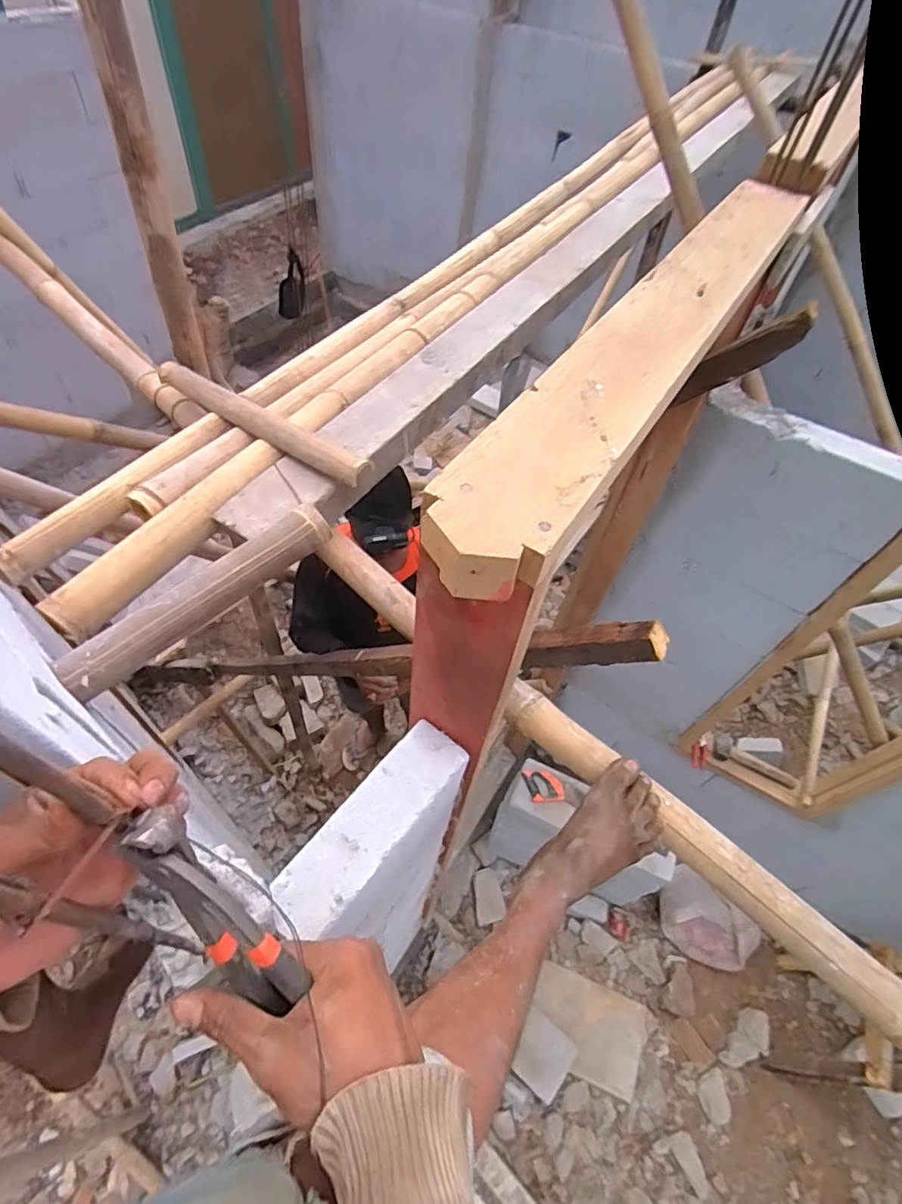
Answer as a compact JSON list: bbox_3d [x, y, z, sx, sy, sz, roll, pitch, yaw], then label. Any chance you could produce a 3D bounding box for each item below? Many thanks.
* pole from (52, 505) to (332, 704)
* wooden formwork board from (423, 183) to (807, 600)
[{"bbox_3d":[-0.301,-0.013,0.693,0.343,0.058,0.052,-36,65,-27],"label":"pole"},{"bbox_3d":[0.225,-0.287,0.599,0.104,0.046,0.800,30,57,16],"label":"wooden formwork board"}]

